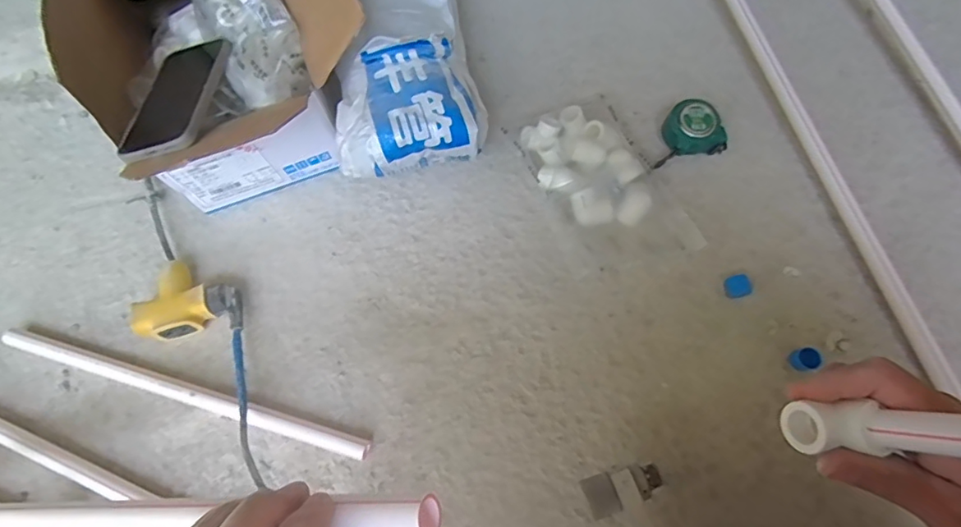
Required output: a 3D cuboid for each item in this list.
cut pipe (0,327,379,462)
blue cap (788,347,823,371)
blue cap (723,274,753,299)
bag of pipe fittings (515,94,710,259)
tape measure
[{"bbox_3d":[-0.332,0.142,0.564,0.444,0.026,0.021,15,72,7],"label":"cut pipe"},{"bbox_3d":[0.339,0.101,0.532,0.025,0.021,0.022,-15,71,-4],"label":"blue cap"},{"bbox_3d":[0.284,0.025,0.561,0.021,0.021,0.025,-17,69,-4],"label":"blue cap"},{"bbox_3d":[0.146,-0.097,0.607,0.126,0.032,0.235,-26,70,-7],"label":"bag of pipe fittings"},{"bbox_3d":[0.252,-0.160,0.622,0.082,0.044,0.067,-8,69,0],"label":"tape measure"}]

